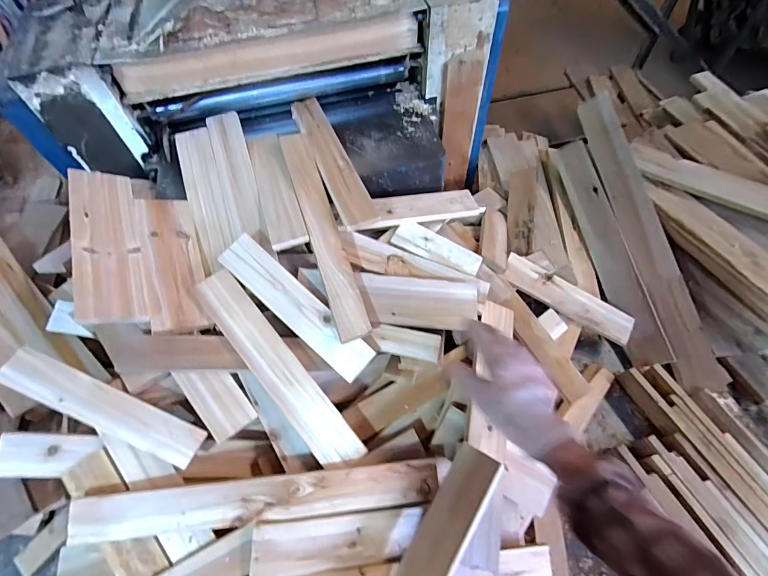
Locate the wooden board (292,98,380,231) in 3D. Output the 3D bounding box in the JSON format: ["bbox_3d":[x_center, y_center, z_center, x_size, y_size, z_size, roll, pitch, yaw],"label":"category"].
[{"bbox_3d":[-0.099,-0.245,0.697,0.061,0.018,0.363,-20,60,-10],"label":"wooden board"}]

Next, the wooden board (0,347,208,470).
[{"bbox_3d":[-0.358,0.155,0.485,0.252,0.012,0.049,28,62,-5],"label":"wooden board"}]

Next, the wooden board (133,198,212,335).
[{"bbox_3d":[-0.324,-0.042,0.578,0.078,0.012,0.237,-5,61,-37],"label":"wooden board"}]

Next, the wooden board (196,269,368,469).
[{"bbox_3d":[-0.155,0.113,0.542,0.062,0.016,0.328,-37,81,-19],"label":"wooden board"}]

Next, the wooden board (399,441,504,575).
[{"bbox_3d":[0.067,0.315,0.463,0.064,0.013,0.241,19,69,42],"label":"wooden board"}]

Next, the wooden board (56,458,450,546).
[{"bbox_3d":[-0.144,0.266,0.473,0.432,0.018,0.052,-2,73,-9],"label":"wooden board"}]

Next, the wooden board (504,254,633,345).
[{"bbox_3d":[0.360,0.023,0.742,0.266,0.015,0.059,30,82,4],"label":"wooden board"}]

